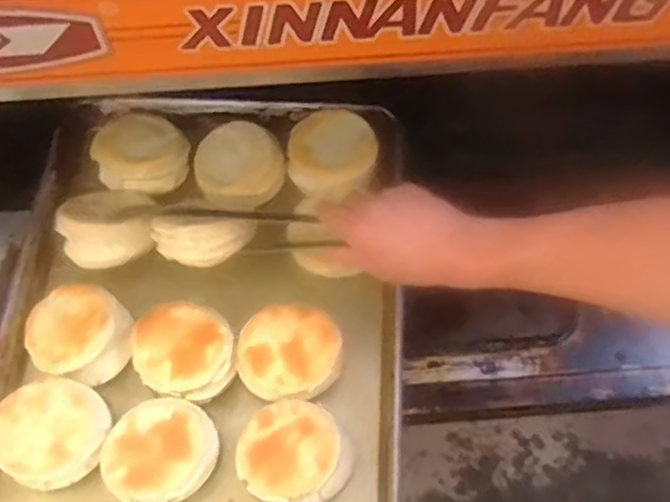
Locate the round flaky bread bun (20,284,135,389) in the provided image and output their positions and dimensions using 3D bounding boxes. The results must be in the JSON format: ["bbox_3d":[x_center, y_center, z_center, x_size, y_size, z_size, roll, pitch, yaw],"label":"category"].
[{"bbox_3d":[-0.257,0.080,0.711,0.108,0.050,0.093,35,69,16],"label":"round flaky bread bun"}]

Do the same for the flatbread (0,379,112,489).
[{"bbox_3d":[-0.263,0.167,0.660,0.102,0.039,0.094,0,64,1],"label":"flatbread"}]

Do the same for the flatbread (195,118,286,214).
[{"bbox_3d":[-0.107,-0.098,0.805,0.094,0.037,0.106,-32,68,-14],"label":"flatbread"}]

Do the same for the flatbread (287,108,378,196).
[{"bbox_3d":[-0.004,-0.115,0.800,0.096,0.038,0.097,0,64,1],"label":"flatbread"}]

